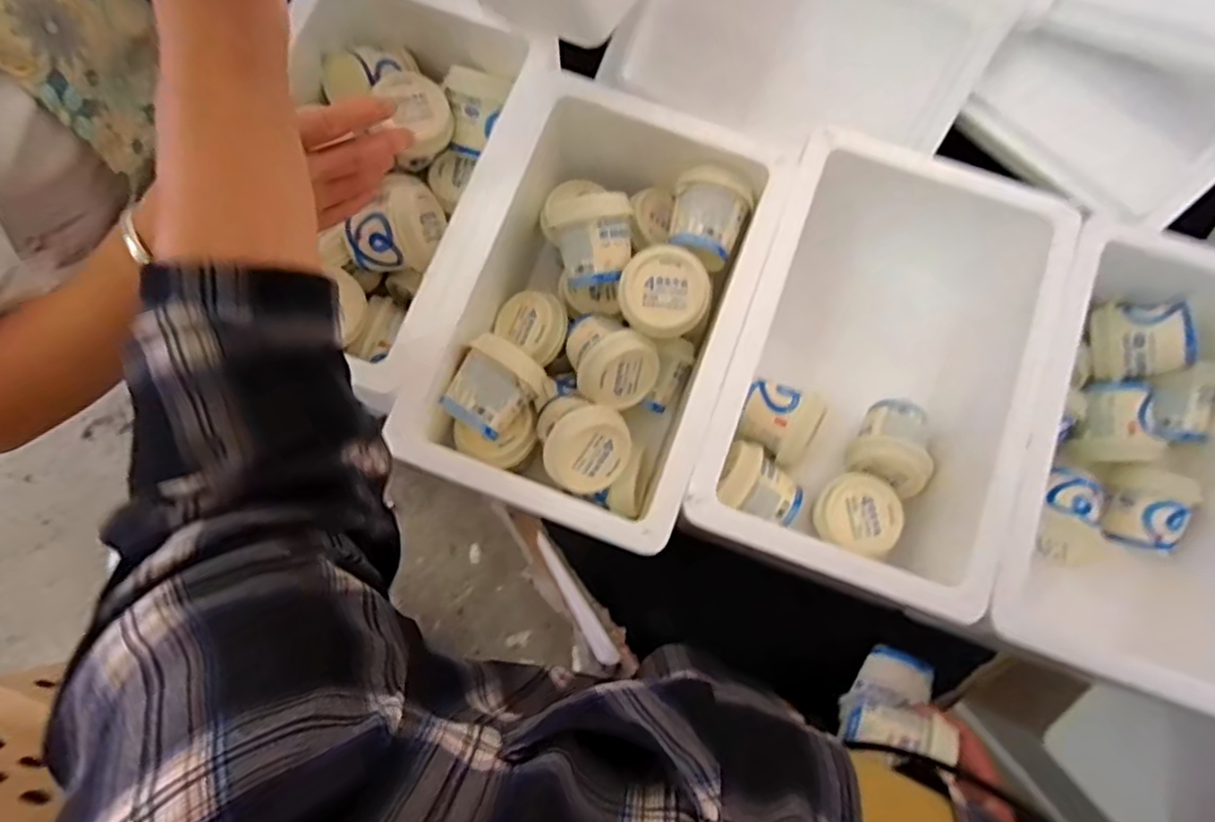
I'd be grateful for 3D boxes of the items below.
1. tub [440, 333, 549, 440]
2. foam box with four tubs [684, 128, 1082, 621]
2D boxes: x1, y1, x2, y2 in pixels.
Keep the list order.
[{"bbox_3d":[-0.091,-0.019,0.551,0.063,0.063,0.076,35,79,7],"label":"tub"},{"bbox_3d":[0.213,-0.025,0.575,0.221,0.160,0.336,19,78,3],"label":"foam box with four tubs"}]

